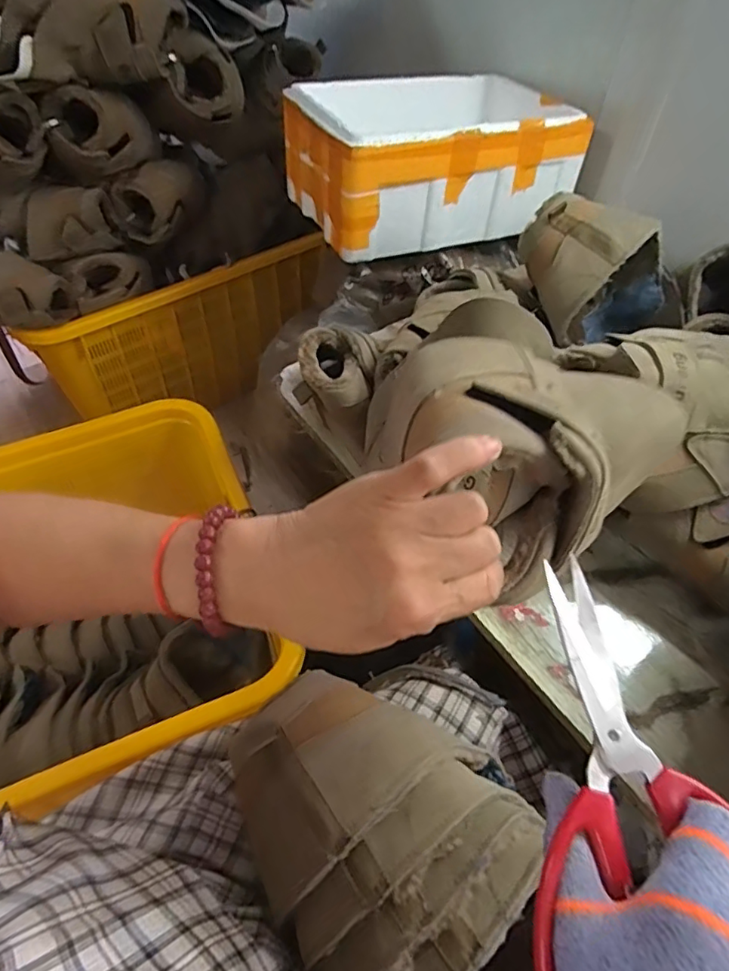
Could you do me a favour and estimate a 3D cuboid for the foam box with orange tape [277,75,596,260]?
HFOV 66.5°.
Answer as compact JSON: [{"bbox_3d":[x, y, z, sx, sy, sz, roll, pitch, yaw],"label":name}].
[{"bbox_3d":[0.107,-0.532,0.892,0.423,0.156,0.267,-20,55,-18],"label":"foam box with orange tape"}]

